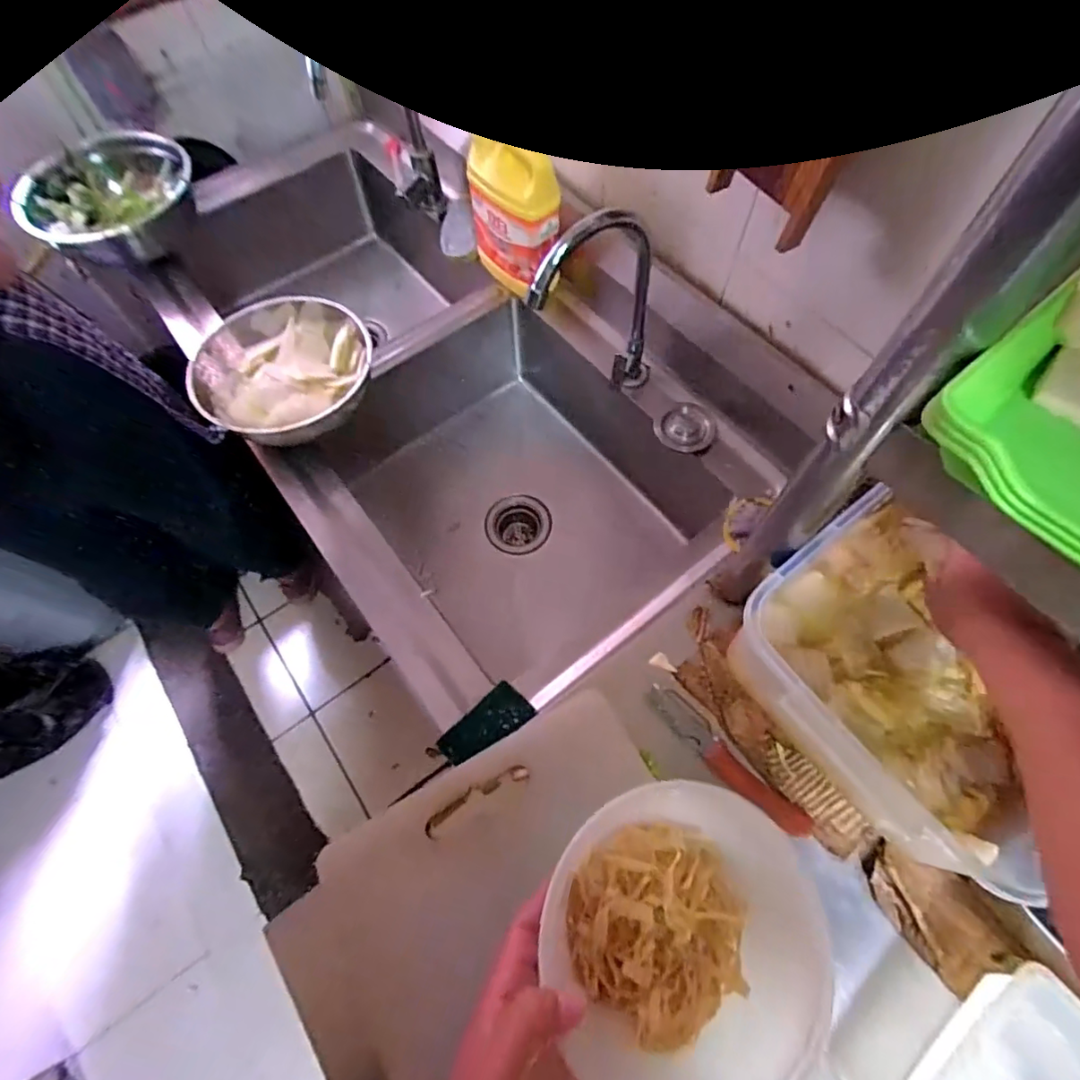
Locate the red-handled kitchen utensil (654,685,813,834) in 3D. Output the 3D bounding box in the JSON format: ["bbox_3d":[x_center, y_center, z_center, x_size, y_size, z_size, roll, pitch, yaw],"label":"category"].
[{"bbox_3d":[0.165,0.196,0.494,0.029,0.010,0.165,-41,71,-16],"label":"red-handled kitchen utensil"}]

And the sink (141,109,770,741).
[{"bbox_3d":[-0.212,-0.258,0.983,0.535,0.319,1.122,-35,70,-14],"label":"sink"}]

